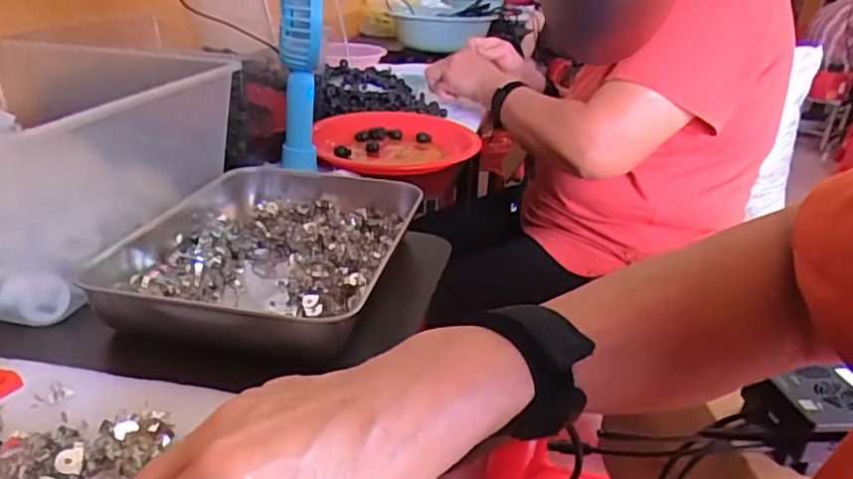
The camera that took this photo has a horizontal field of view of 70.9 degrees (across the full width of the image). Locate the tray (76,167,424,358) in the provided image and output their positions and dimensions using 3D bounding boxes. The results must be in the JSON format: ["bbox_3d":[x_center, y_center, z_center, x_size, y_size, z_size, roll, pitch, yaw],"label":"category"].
[{"bbox_3d":[-0.126,0.008,0.493,0.204,0.051,0.262,11,26,9],"label":"tray"}]

